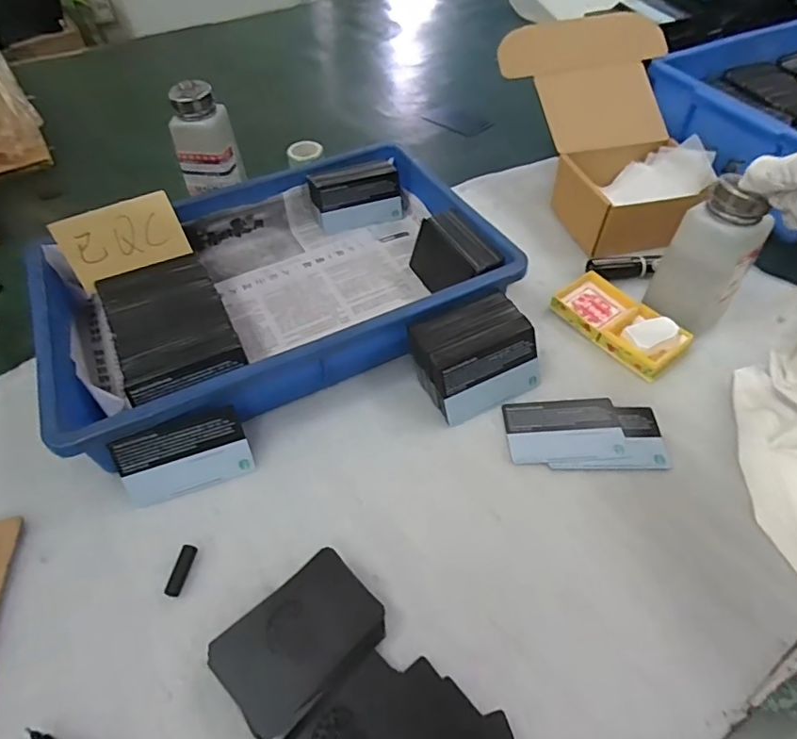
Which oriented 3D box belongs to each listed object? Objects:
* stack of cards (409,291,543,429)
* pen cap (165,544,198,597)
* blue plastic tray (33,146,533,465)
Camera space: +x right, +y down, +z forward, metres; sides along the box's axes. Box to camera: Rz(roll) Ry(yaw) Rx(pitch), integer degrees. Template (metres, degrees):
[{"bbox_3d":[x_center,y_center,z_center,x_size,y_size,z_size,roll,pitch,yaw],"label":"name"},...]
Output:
[{"bbox_3d":[0.058,-0.009,0.416,0.092,0.052,0.065,-23,53,-16],"label":"stack of cards"},{"bbox_3d":[-0.138,0.126,0.333,0.010,0.009,0.031,9,52,10],"label":"pen cap"},{"bbox_3d":[-0.109,-0.078,0.468,0.361,0.063,0.246,-25,54,-17],"label":"blue plastic tray"}]

